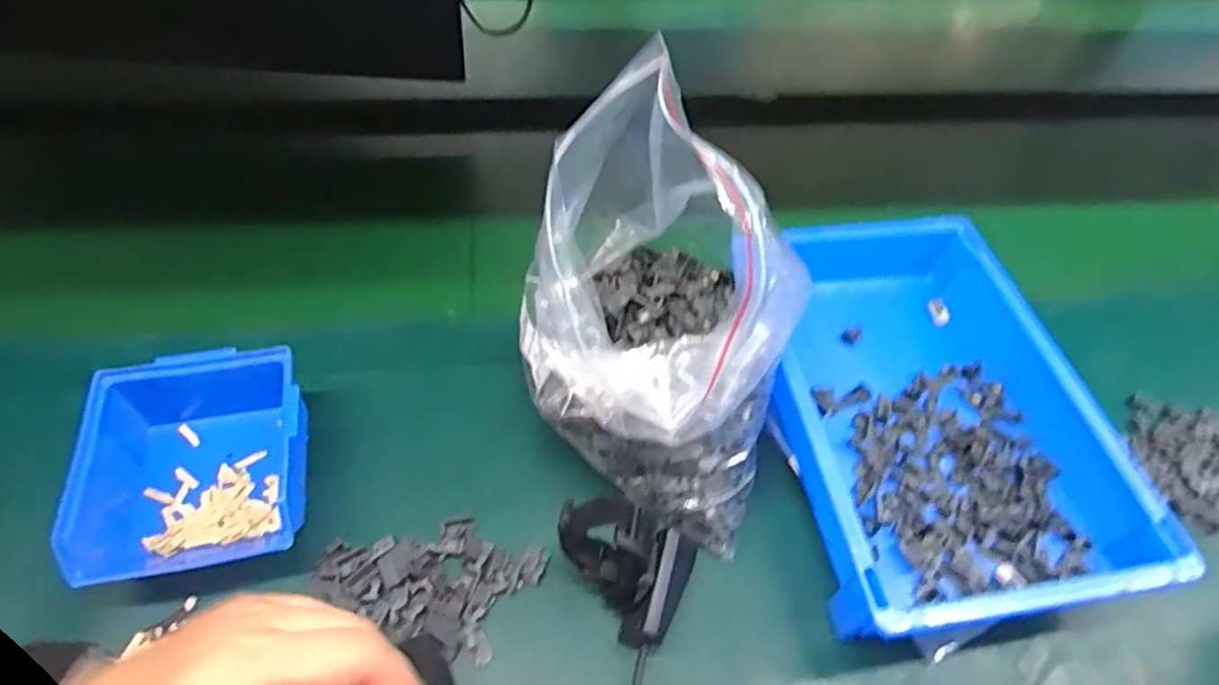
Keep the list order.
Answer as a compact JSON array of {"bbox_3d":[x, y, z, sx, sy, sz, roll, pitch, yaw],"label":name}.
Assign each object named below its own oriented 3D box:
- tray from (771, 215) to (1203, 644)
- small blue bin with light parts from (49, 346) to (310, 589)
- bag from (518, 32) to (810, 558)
[{"bbox_3d":[0.230,0.046,0.517,0.226,0.067,0.309,-6,52,-9],"label":"tray"},{"bbox_3d":[-0.269,0.068,0.456,0.136,0.062,0.149,-12,53,-13],"label":"small blue bin with light parts"},{"bbox_3d":[0.026,-0.034,0.433,0.175,0.266,0.194,10,51,4],"label":"bag"}]

